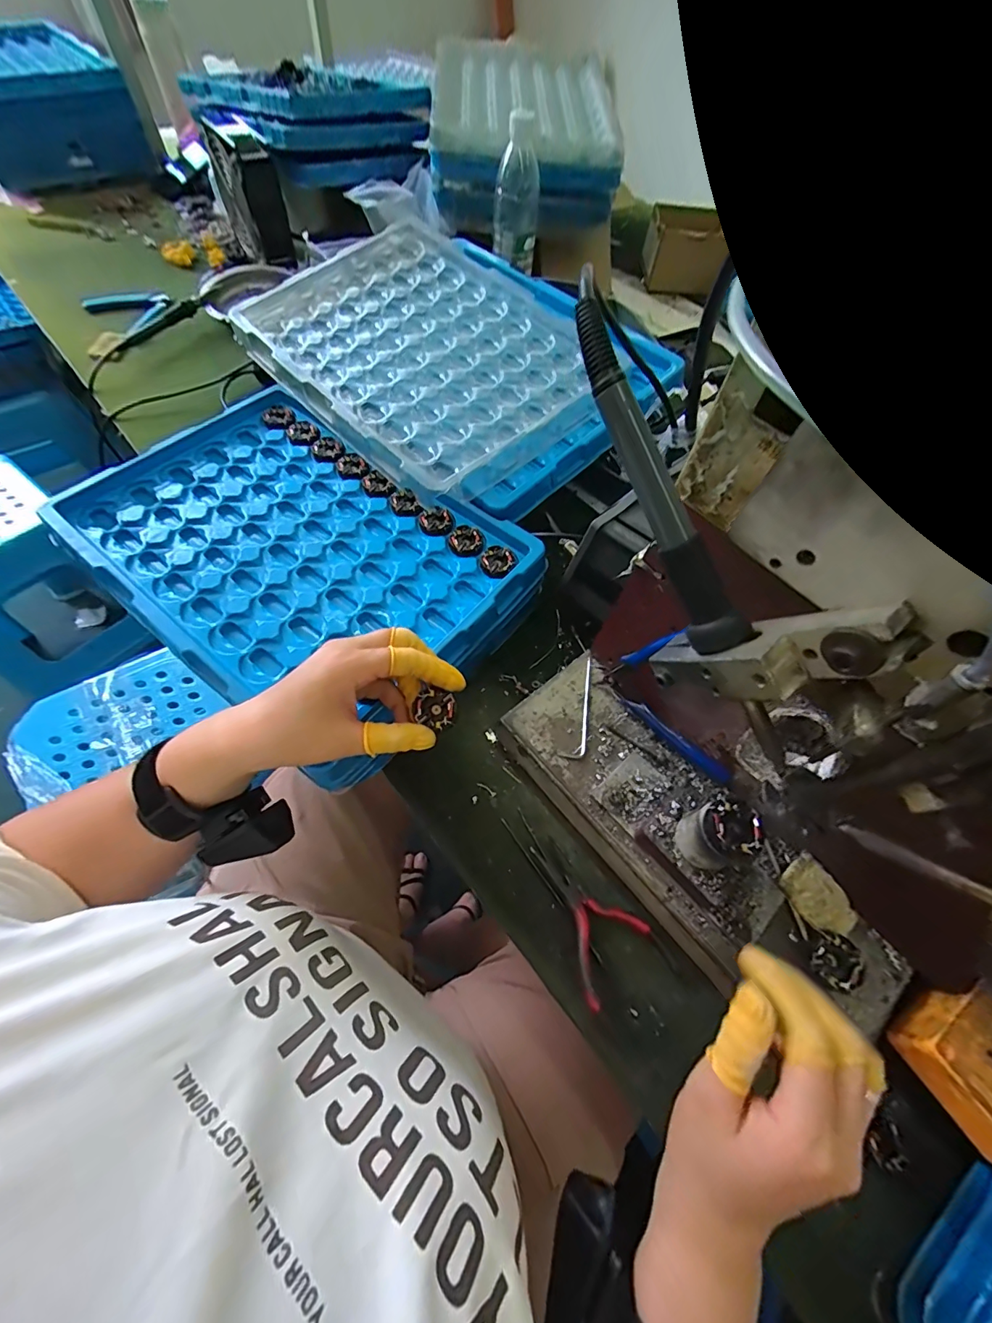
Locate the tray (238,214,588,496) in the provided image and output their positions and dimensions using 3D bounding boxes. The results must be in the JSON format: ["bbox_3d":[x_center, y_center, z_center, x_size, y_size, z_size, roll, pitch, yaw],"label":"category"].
[{"bbox_3d":[-0.077,-0.344,0.504,0.367,0.023,0.278,43,73,16],"label":"tray"}]

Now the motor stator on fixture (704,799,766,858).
[{"bbox_3d":[0.133,0.092,0.259,0.028,0.008,0.030,9,61,2],"label":"motor stator on fixture"}]

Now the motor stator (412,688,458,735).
[{"bbox_3d":[-0.041,0.033,0.316,0.029,0.010,0.025,26,63,11],"label":"motor stator"}]

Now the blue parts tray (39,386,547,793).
[{"bbox_3d":[-0.181,-0.098,0.431,0.375,0.052,0.257,36,65,16],"label":"blue parts tray"}]

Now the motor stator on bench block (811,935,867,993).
[{"bbox_3d":[0.211,0.184,0.288,0.036,0.014,0.027,-29,66,-18],"label":"motor stator on bench block"}]

